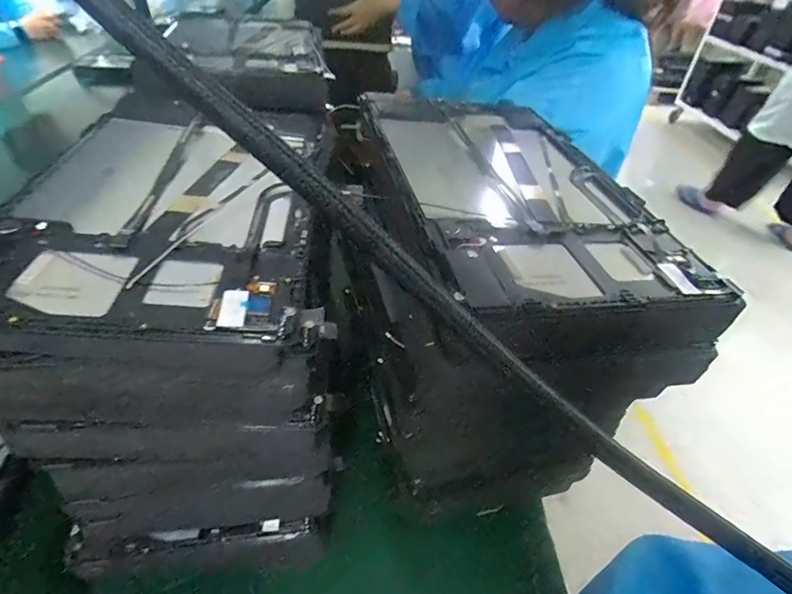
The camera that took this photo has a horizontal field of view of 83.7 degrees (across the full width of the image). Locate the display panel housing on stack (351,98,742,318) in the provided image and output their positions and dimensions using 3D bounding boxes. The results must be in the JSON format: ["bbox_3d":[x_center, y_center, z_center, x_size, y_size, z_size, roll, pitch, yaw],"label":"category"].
[{"bbox_3d":[0.071,-0.073,0.288,0.142,0.032,0.240,-7,43,-13],"label":"display panel housing on stack"}]

